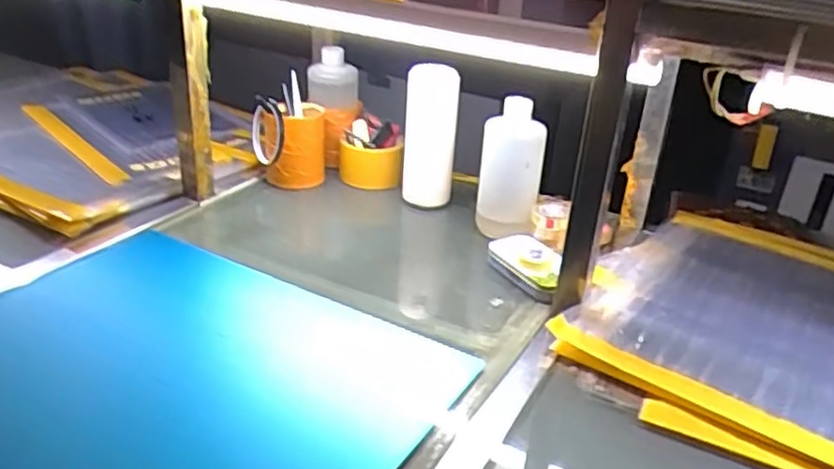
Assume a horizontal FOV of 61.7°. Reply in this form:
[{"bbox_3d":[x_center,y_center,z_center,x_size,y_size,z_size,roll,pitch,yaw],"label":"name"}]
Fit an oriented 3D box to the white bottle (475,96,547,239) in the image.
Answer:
[{"bbox_3d":[0.112,-0.076,0.840,0.072,0.176,0.065,6,27,5],"label":"white bottle"}]

